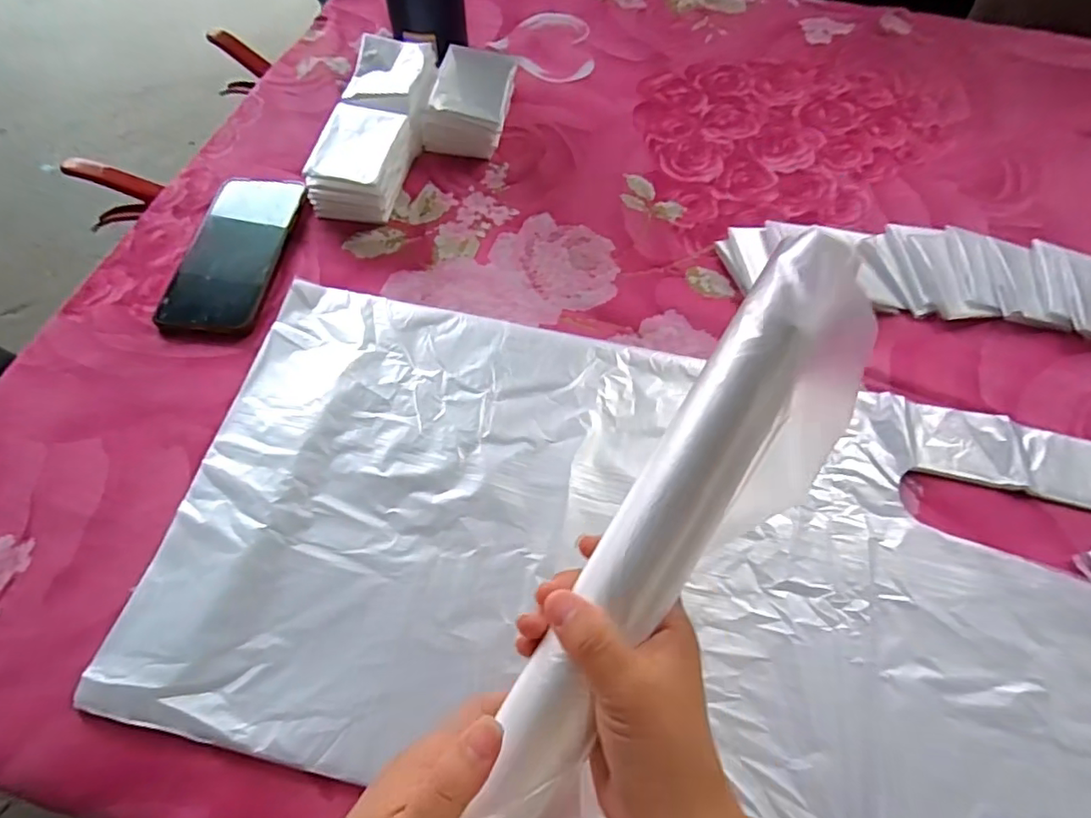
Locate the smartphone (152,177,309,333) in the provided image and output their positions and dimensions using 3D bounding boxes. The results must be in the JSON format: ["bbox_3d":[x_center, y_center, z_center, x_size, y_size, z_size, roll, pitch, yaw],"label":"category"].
[{"bbox_3d":[-0.254,-0.128,0.476,0.078,0.013,0.157,6,62,3],"label":"smartphone"}]

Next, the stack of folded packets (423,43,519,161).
[{"bbox_3d":[-0.069,-0.282,0.539,0.073,0.055,0.089,11,62,5],"label":"stack of folded packets"}]

